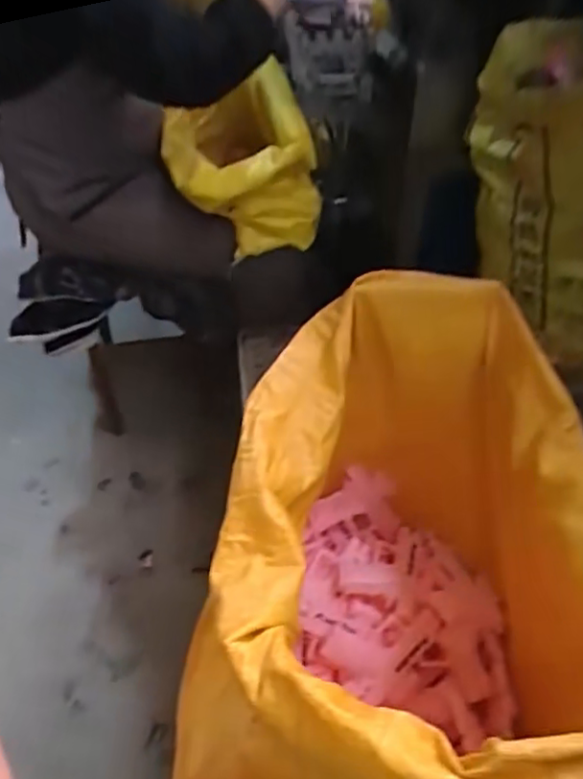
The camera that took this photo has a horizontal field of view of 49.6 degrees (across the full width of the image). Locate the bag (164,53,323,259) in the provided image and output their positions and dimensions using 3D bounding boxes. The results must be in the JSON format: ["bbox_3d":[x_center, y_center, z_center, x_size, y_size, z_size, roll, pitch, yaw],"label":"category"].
[{"bbox_3d":[-0.093,-0.462,1.229,0.270,0.248,0.370,-1,43,-4],"label":"bag"}]

